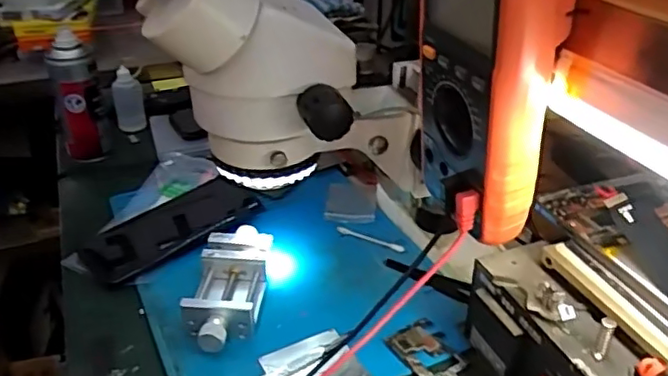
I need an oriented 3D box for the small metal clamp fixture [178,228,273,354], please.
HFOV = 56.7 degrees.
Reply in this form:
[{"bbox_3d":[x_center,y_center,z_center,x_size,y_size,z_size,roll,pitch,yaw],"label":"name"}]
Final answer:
[{"bbox_3d":[-0.089,0.084,0.520,0.058,0.034,0.131,2,31,5],"label":"small metal clamp fixture"}]

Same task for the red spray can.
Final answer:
[{"bbox_3d":[-0.288,-0.095,0.698,0.040,0.148,0.035,-16,34,-23],"label":"red spray can"}]

